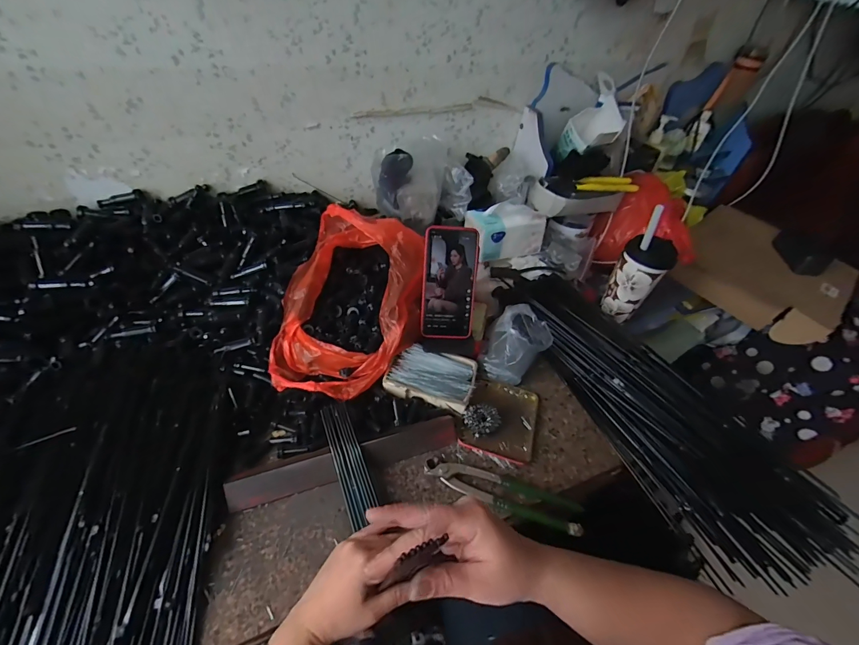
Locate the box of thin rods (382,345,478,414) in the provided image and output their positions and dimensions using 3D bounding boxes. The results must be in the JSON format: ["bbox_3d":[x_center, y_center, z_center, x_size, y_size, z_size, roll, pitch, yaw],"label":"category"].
[{"bbox_3d":[0.002,0.082,0.565,0.124,0.030,0.082,12,46,5],"label":"box of thin rods"}]

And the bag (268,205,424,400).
[{"bbox_3d":[-0.110,-0.038,0.561,0.193,0.145,0.268,10,46,2],"label":"bag"}]

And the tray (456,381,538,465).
[{"bbox_3d":[0.102,0.135,0.547,0.104,0.015,0.122,17,47,8],"label":"tray"}]

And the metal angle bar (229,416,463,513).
[{"bbox_3d":[-0.099,0.174,0.481,0.285,0.023,0.039,-11,49,-17],"label":"metal angle bar"}]

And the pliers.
[{"bbox_3d":[0.091,0.209,0.473,0.196,0.016,0.043,17,47,9],"label":"pliers"}]

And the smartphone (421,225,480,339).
[{"bbox_3d":[0.030,-0.057,0.556,0.078,0.162,0.010,1,15,-6],"label":"smartphone"}]

